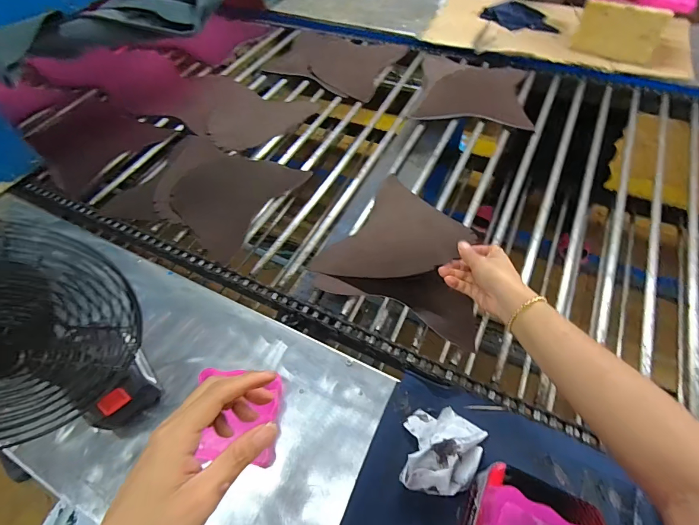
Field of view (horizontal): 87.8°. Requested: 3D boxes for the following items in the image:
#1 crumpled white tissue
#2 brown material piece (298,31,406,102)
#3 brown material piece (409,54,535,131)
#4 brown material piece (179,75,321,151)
[{"bbox_3d":[0.107,0.207,0.404,0.091,0.046,0.091,7,58,8],"label":"crumpled white tissue"},{"bbox_3d":[-0.033,-0.537,0.977,0.299,0.005,0.257,19,60,15],"label":"brown material piece"},{"bbox_3d":[0.288,-0.412,0.863,0.245,0.023,0.295,7,57,12],"label":"brown material piece"},{"bbox_3d":[-0.288,-0.370,0.878,0.359,0.014,0.226,25,62,19],"label":"brown material piece"}]

